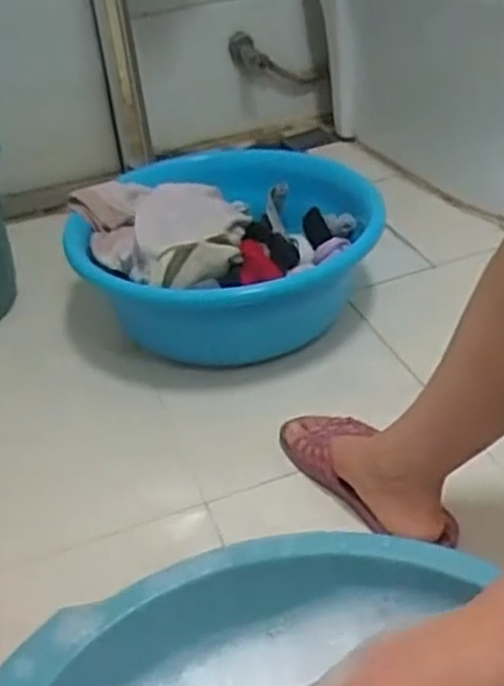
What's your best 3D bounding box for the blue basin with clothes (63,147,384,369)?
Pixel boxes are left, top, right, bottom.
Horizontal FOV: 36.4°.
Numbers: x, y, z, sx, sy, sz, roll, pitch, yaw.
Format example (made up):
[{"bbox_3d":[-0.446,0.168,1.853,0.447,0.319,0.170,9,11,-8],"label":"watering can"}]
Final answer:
[{"bbox_3d":[-0.036,-0.105,1.036,0.374,0.180,0.353,-4,36,3],"label":"blue basin with clothes"}]

